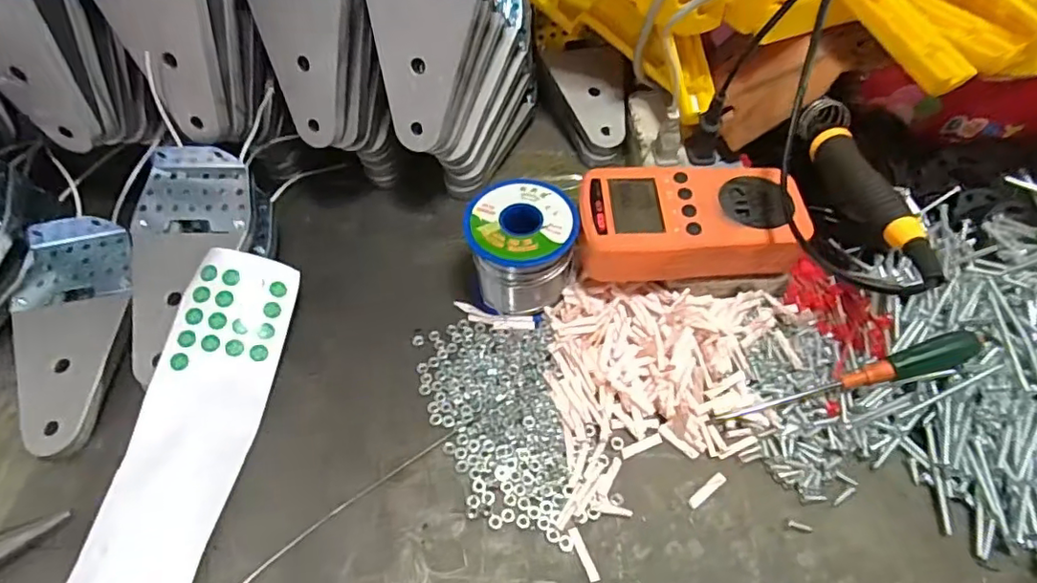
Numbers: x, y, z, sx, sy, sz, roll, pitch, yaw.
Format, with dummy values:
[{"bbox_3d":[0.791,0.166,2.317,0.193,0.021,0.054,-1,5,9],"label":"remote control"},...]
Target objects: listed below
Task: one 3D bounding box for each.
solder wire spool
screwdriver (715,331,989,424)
[{"bbox_3d":[0.002,-0.025,0.357,0.063,0.060,0.061,3,54,3],"label":"solder wire spool"},{"bbox_3d":[0.184,0.048,0.318,0.154,0.017,0.017,-17,55,3],"label":"screwdriver"}]

